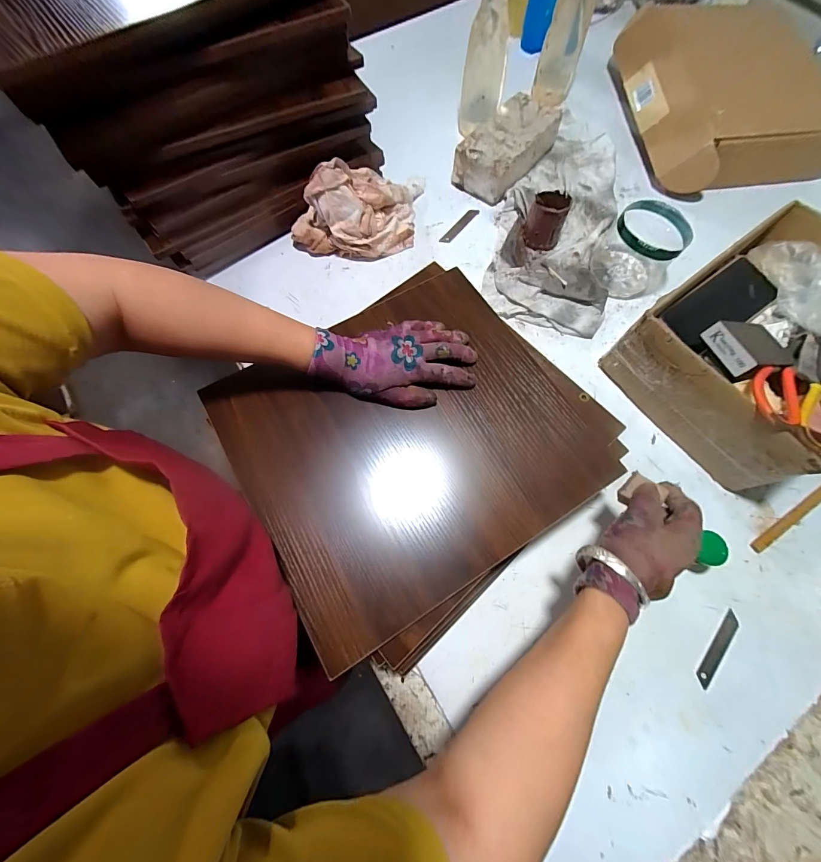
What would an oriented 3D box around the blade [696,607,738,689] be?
[{"bbox_3d":[0.371,0.262,0.416,0.018,0.004,0.095,42,76,13],"label":"blade"}]

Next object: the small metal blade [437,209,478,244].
[{"bbox_3d":[0.092,-0.376,0.630,0.021,0.005,0.102,38,75,12],"label":"small metal blade"}]

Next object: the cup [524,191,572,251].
[{"bbox_3d":[0.230,-0.358,0.580,0.059,0.060,0.064,0,71,0],"label":"cup"}]

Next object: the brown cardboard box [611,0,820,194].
[{"bbox_3d":[0.582,-0.658,0.650,0.280,0.115,0.417,-10,71,-3],"label":"brown cardboard box"}]

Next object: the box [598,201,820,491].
[{"bbox_3d":[0.479,-0.120,0.467,0.321,0.127,0.250,-36,75,-11],"label":"box"}]

